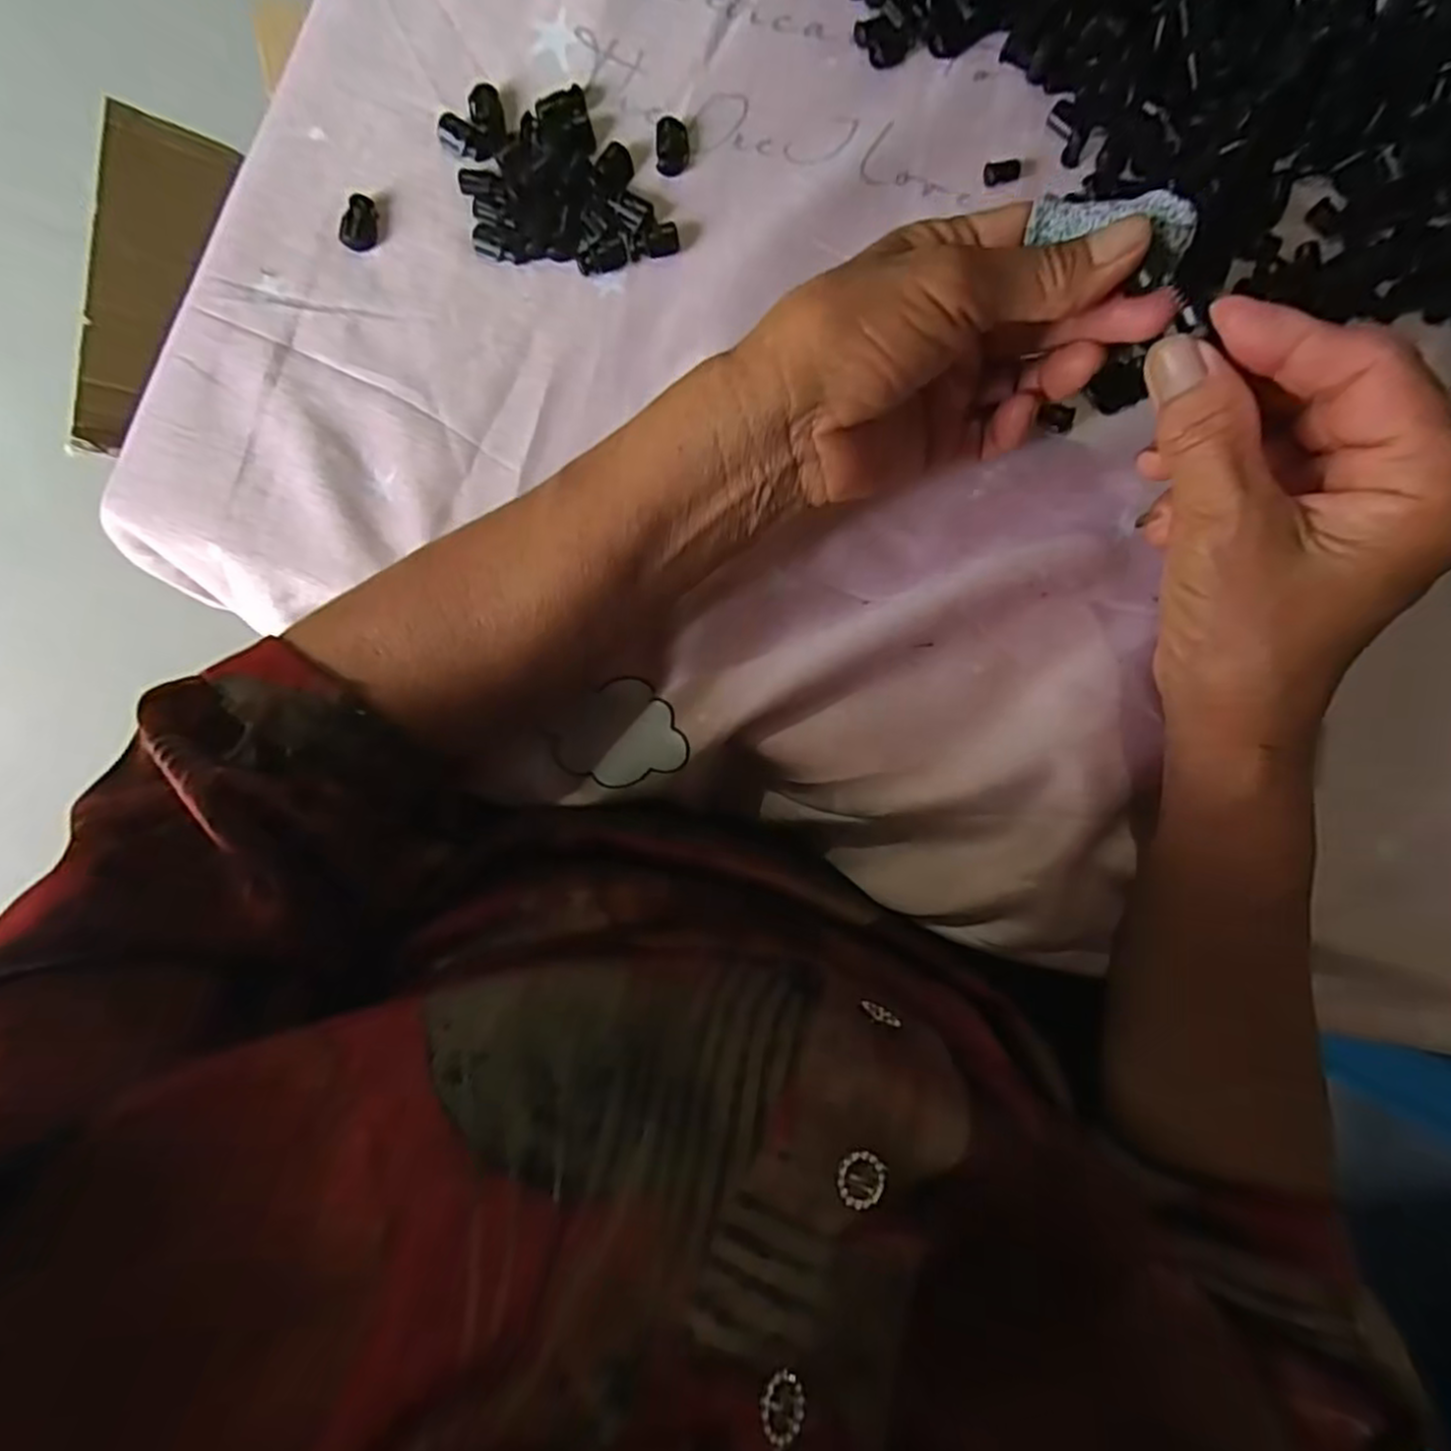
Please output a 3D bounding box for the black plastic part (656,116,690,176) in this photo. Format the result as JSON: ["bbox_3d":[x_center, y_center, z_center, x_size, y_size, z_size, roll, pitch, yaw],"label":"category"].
[{"bbox_3d":[-0.022,-0.244,0.310,0.013,0.005,0.021,-1,85,-1],"label":"black plastic part"}]

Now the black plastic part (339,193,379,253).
[{"bbox_3d":[-0.153,-0.210,0.307,0.014,0.005,0.022,12,85,0],"label":"black plastic part"}]

